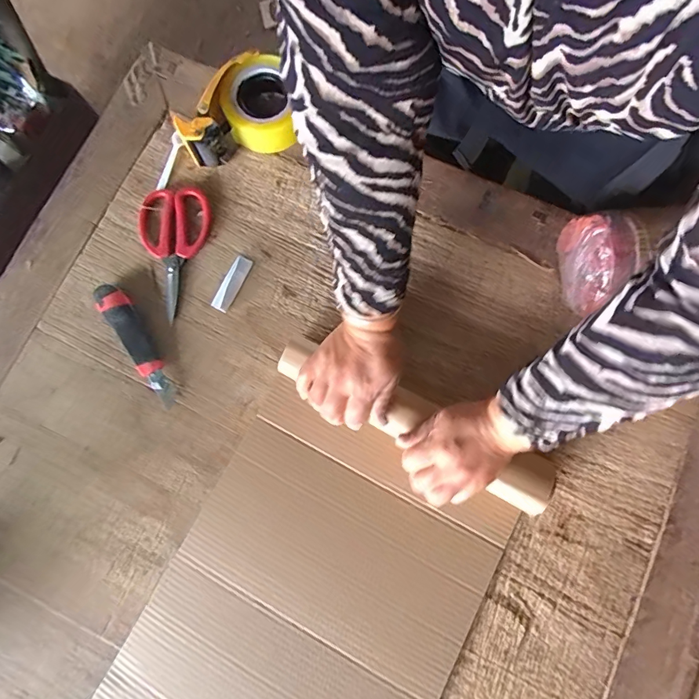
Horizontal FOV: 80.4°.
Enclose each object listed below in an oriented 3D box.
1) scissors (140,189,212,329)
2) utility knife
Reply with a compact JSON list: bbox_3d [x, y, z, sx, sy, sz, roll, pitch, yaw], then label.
[{"bbox_3d":[-0.239,-0.134,0.562,0.095,0.017,0.182,-3,79,1],"label":"scissors"},{"bbox_3d":[-0.276,-0.010,0.541,0.036,0.021,0.182,-35,80,-5],"label":"utility knife"}]

